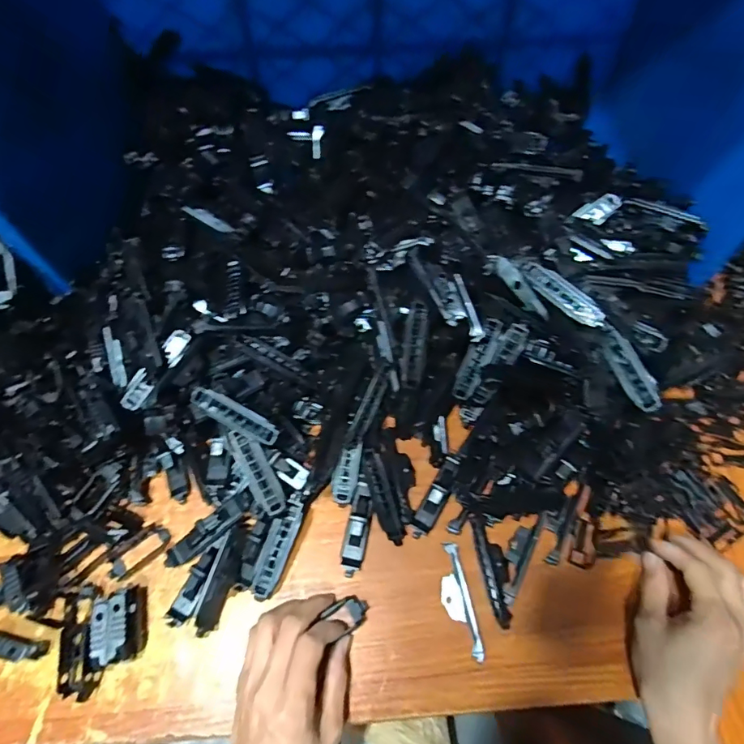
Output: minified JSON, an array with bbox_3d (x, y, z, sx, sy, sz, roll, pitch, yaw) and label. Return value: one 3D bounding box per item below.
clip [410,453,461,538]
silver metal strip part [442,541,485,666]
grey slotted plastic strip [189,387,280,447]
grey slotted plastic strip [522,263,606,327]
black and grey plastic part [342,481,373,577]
[{"bbox_3d":[0.056,0.105,0.393,0.017,0.010,0.073,27,66,13],"label":"clip"},{"bbox_3d":[0.065,0.173,0.353,0.020,0.018,0.080,-10,64,-5],"label":"silver metal strip part"},{"bbox_3d":[-0.110,0.035,0.375,0.074,0.011,0.018,29,71,0],"label":"grey slotted plastic strip"},{"bbox_3d":[0.158,-0.065,0.386,0.020,0.004,0.076,-47,70,6],"label":"grey slotted plastic strip"},{"bbox_3d":[-0.011,0.129,0.383,0.018,0.008,0.071,10,63,5],"label":"black and grey plastic part"}]

